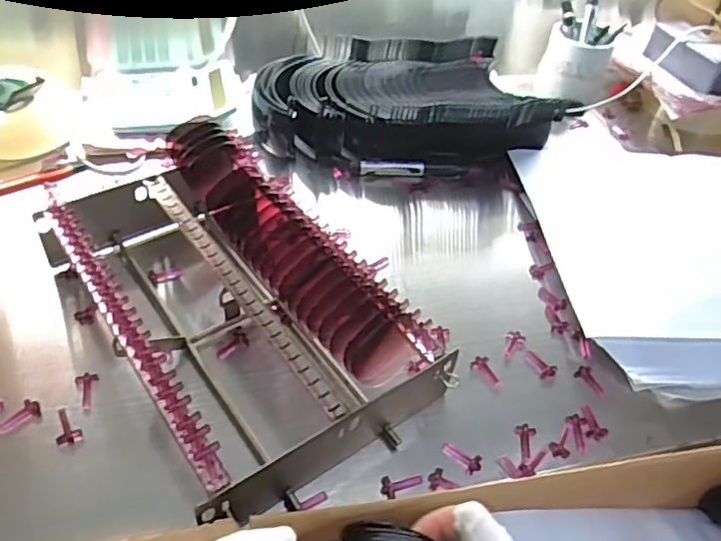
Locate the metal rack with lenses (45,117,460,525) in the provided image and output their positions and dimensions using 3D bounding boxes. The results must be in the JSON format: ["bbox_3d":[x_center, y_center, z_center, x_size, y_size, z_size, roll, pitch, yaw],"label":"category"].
[{"bbox_3d":[-0.099,0.007,0.492,0.193,0.096,0.325,-23,51,-28],"label":"metal rack with lenses"}]

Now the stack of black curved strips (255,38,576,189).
[{"bbox_3d":[0.043,-0.197,0.754,0.332,0.081,0.212,-13,47,-20],"label":"stack of black curved strips"}]

